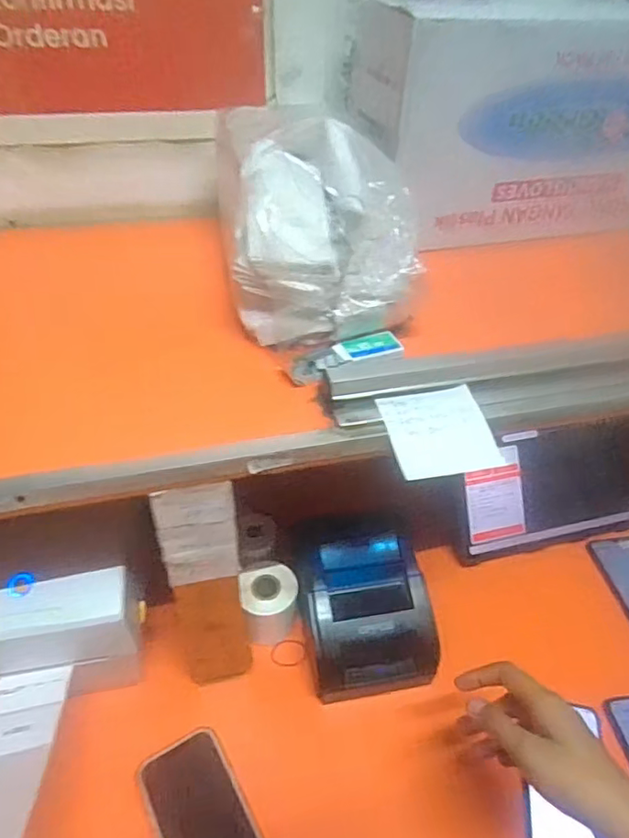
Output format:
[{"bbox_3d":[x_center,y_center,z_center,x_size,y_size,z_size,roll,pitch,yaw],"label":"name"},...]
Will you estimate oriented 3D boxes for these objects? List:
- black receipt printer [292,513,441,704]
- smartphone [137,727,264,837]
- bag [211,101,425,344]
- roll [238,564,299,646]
[{"bbox_3d":[0.050,0.189,0.590,0.130,0.085,0.146,-7,41,-12],"label":"black receipt printer"},{"bbox_3d":[-0.093,0.350,0.489,0.075,0.010,0.149,-20,45,-26],"label":"smartphone"},{"bbox_3d":[0.000,-0.159,0.497,0.167,0.140,0.163,-1,40,-5],"label":"bag"},{"bbox_3d":[-0.045,0.201,0.616,0.054,0.066,0.058,-6,41,-10],"label":"roll"}]

